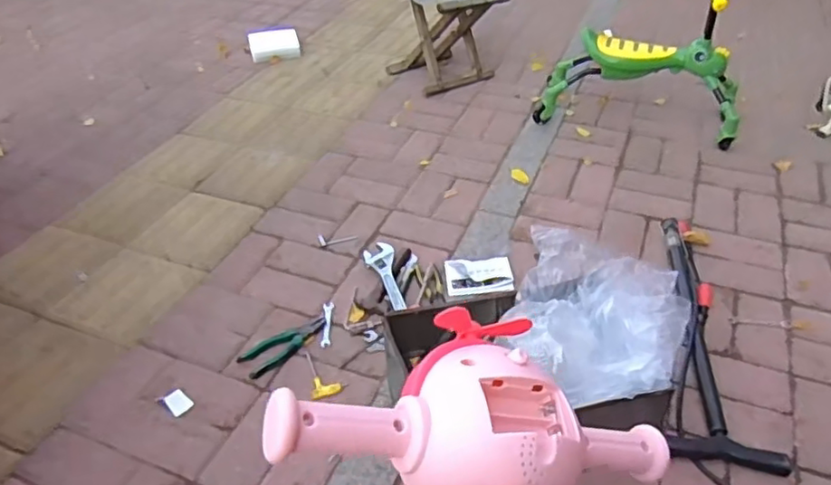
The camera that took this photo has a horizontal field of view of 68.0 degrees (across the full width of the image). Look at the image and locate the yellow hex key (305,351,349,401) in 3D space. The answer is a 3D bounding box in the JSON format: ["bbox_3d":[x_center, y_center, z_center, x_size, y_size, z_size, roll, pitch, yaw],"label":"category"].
[{"bbox_3d":[-0.178,0.248,1.180,0.069,0.019,0.123,-17,46,-15],"label":"yellow hex key"}]

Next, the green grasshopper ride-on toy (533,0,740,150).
[{"bbox_3d":[0.635,-0.526,1.682,0.529,0.406,0.266,14,43,16],"label":"green grasshopper ride-on toy"}]

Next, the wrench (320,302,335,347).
[{"bbox_3d":[-0.182,0.168,1.278,0.023,0.009,0.114,-3,44,-1],"label":"wrench"}]

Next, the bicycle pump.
[{"bbox_3d":[0.569,0.159,1.195,0.169,0.034,0.596,8,42,10],"label":"bicycle pump"}]

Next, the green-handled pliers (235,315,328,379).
[{"bbox_3d":[-0.261,0.199,1.229,0.068,0.020,0.186,31,50,31],"label":"green-handled pliers"}]

